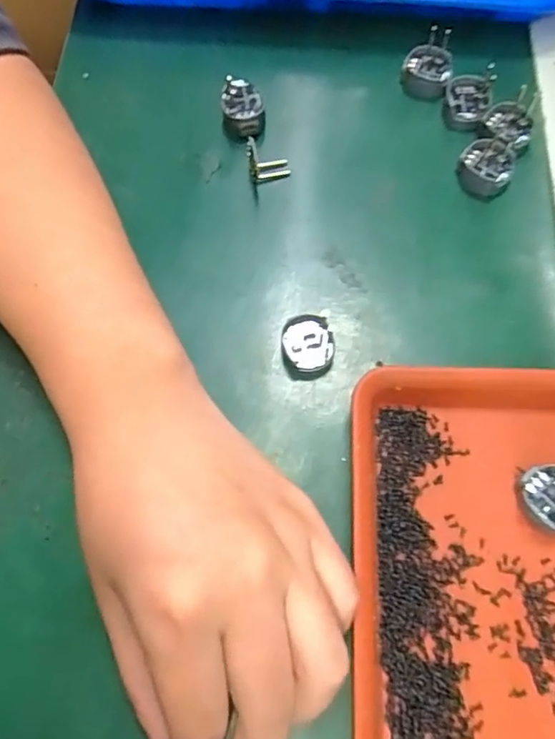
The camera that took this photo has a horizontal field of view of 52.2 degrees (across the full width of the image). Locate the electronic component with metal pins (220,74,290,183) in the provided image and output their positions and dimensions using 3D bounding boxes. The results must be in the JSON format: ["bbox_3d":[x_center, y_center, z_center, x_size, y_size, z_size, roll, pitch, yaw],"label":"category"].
[{"bbox_3d":[-0.015,-0.138,0.326,0.024,0.022,0.063,-20,69,-6],"label":"electronic component with metal pins"}]

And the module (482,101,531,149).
[{"bbox_3d":[0.129,-0.136,0.317,0.027,0.008,0.026,-1,68,2],"label":"module"}]

